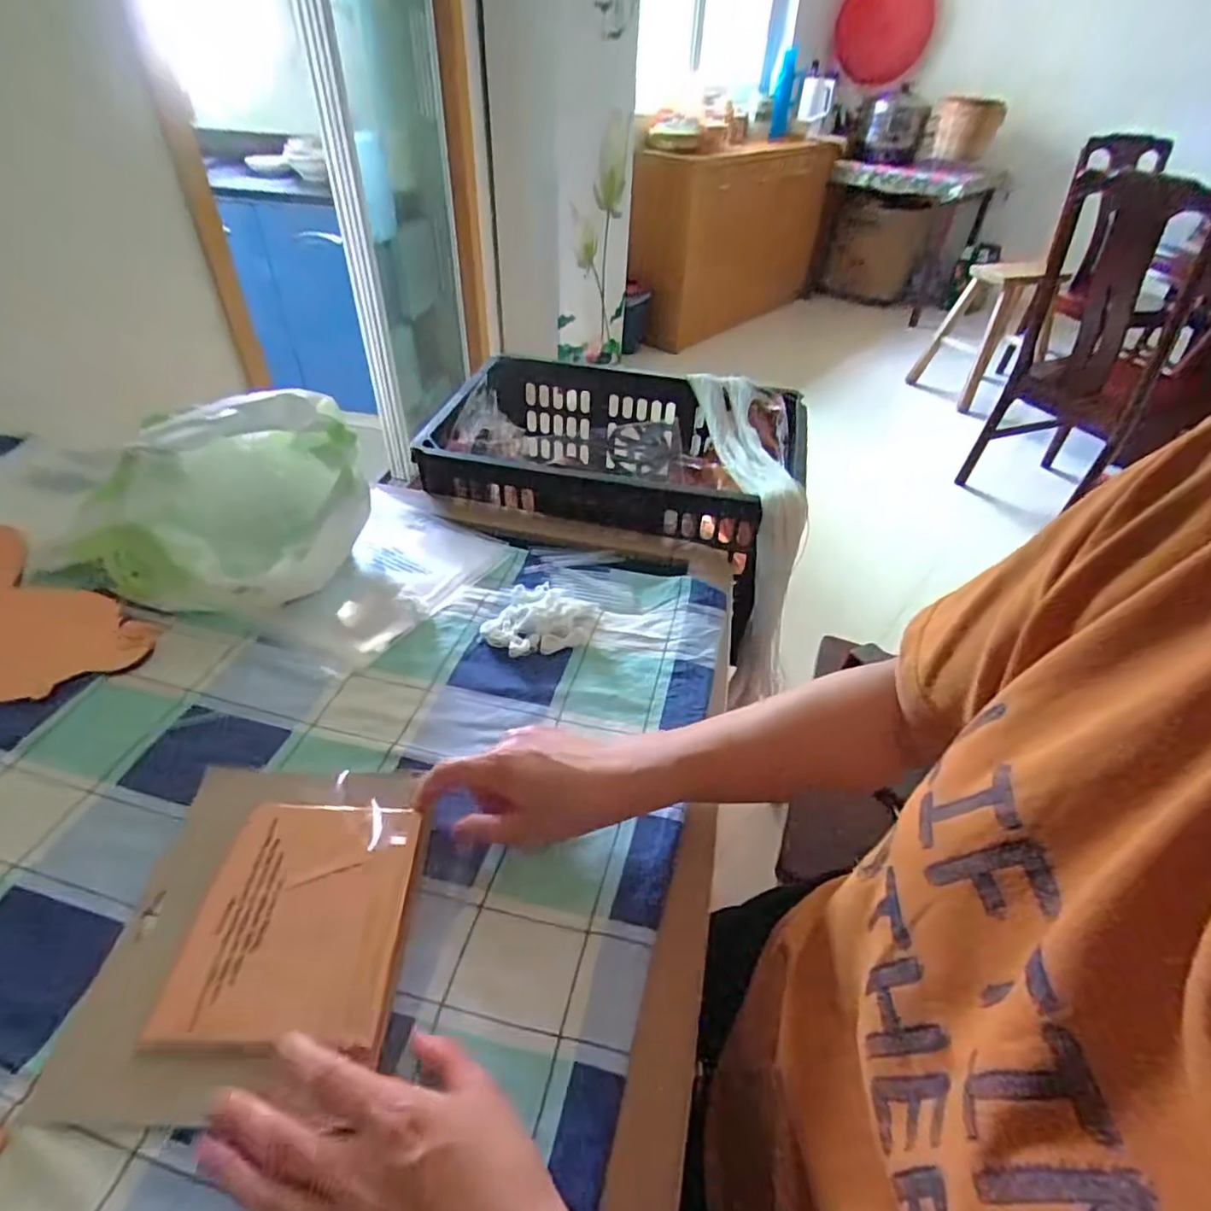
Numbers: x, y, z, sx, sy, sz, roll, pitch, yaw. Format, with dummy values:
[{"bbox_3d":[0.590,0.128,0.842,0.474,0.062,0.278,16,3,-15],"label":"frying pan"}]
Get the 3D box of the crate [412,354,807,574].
[{"bbox_3d":[0.009,-0.185,0.830,0.427,0.147,0.303,12,42,10],"label":"crate"}]

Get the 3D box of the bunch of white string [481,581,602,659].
[{"bbox_3d":[-0.057,0.013,0.559,0.096,0.020,0.077,5,41,2],"label":"bunch of white string"}]

